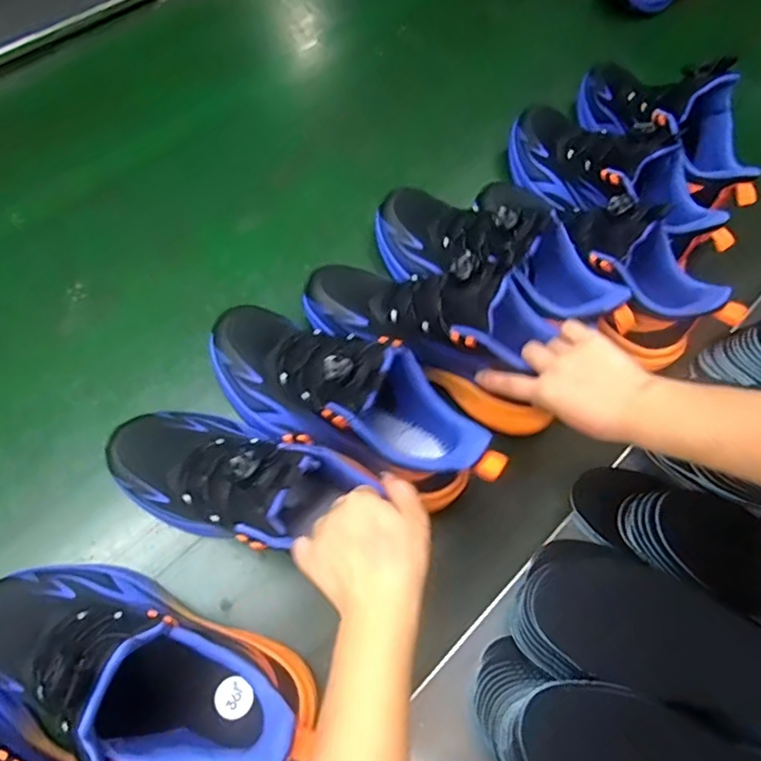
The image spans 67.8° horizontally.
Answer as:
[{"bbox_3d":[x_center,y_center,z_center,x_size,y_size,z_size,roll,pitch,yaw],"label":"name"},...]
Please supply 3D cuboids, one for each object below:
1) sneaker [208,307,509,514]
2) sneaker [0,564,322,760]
[{"bbox_3d":[-0.030,0.011,0.465,0.263,0.125,0.093,29,66,5],"label":"sneaker"},{"bbox_3d":[-0.170,0.184,0.377,0.245,0.145,0.086,24,65,3],"label":"sneaker"}]

